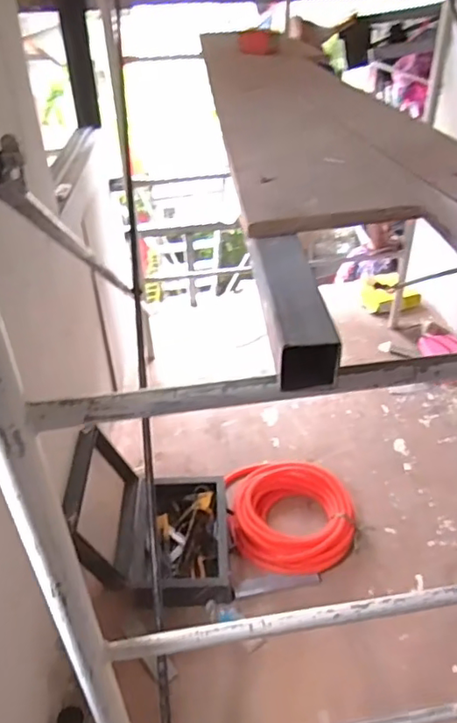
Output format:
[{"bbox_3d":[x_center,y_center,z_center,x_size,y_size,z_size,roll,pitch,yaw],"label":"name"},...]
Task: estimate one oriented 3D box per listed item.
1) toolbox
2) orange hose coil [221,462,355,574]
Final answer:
[{"bbox_3d":[-0.214,0.456,1.691,0.451,0.362,0.443,1,36,2],"label":"toolbox"},{"bbox_3d":[0.206,0.504,1.865,0.390,0.117,0.377,-1,36,1],"label":"orange hose coil"}]

